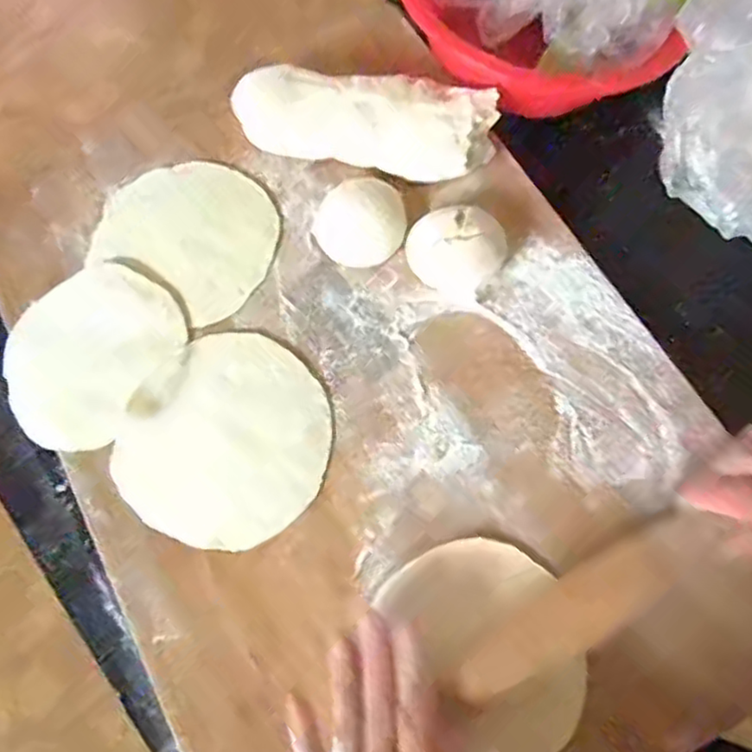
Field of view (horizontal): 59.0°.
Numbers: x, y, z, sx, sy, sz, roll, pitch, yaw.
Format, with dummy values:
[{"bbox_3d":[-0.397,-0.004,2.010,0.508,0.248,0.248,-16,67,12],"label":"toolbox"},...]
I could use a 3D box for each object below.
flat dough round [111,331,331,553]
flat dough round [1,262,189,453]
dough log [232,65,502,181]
[{"bbox_3d":[-0.097,0.043,0.451,0.128,0.004,0.141,29,73,11],"label":"flat dough round"},{"bbox_3d":[-0.204,-0.017,0.468,0.105,0.016,0.130,27,72,11],"label":"flat dough round"},{"bbox_3d":[-0.008,-0.196,0.512,0.194,0.043,0.066,14,70,6],"label":"dough log"}]

